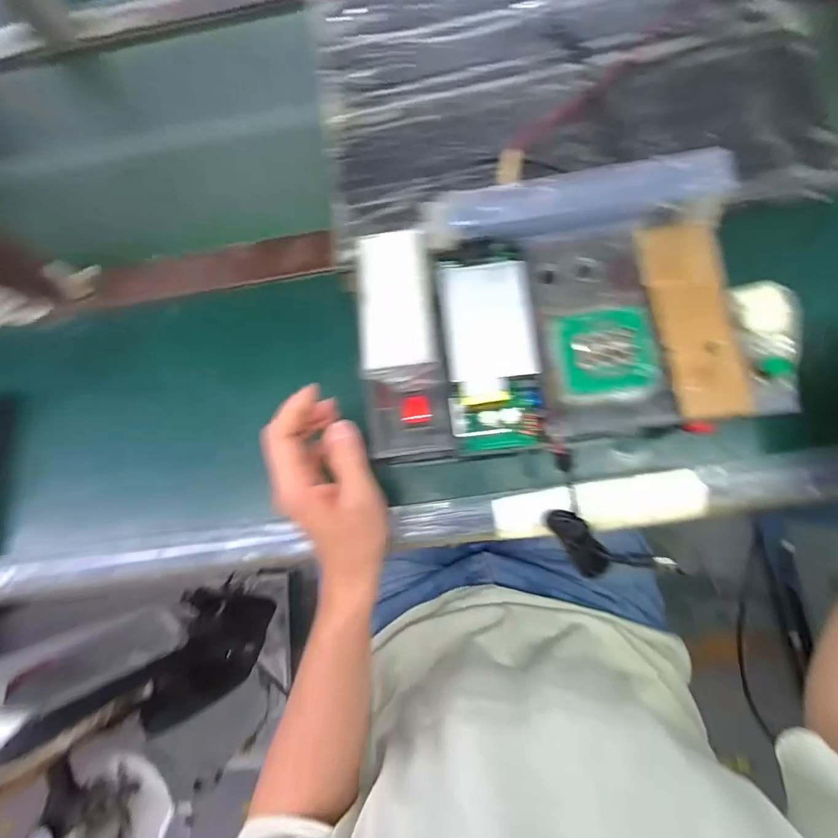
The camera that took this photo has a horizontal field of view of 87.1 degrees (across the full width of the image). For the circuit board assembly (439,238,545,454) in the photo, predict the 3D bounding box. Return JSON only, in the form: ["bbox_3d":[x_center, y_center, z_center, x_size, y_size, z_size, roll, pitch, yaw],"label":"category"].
[{"bbox_3d":[0.055,-0.059,0.344,0.067,0.035,0.167,-5,82,5],"label":"circuit board assembly"}]

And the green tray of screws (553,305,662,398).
[{"bbox_3d":[0.147,-0.053,0.349,0.072,0.016,0.068,-8,81,5],"label":"green tray of screws"}]

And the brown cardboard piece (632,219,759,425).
[{"bbox_3d":[0.218,-0.080,0.350,0.059,0.011,0.160,-6,82,5],"label":"brown cardboard piece"}]

